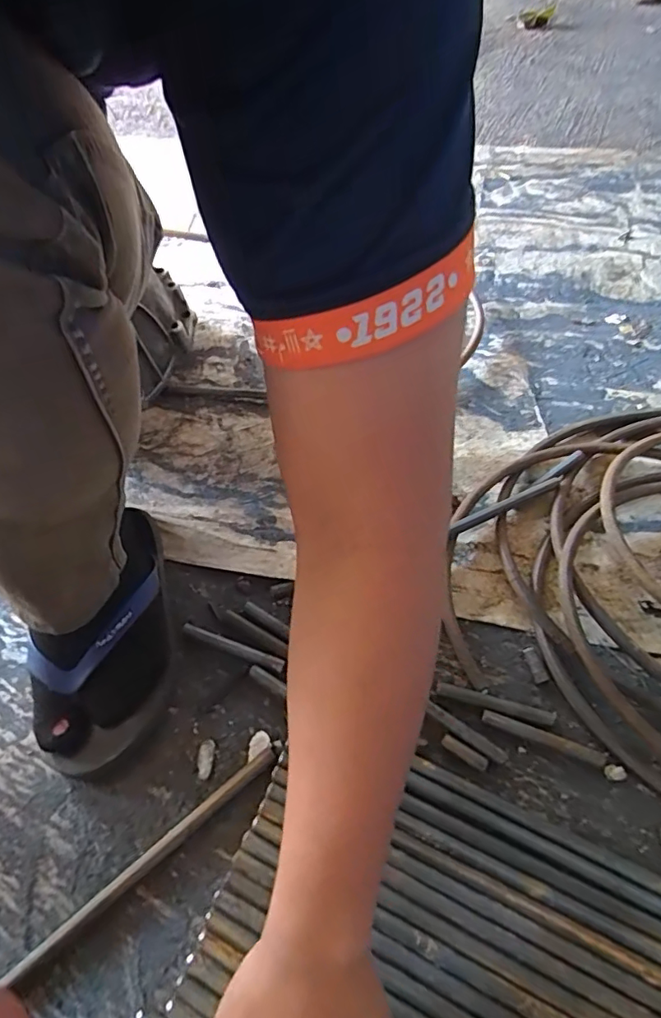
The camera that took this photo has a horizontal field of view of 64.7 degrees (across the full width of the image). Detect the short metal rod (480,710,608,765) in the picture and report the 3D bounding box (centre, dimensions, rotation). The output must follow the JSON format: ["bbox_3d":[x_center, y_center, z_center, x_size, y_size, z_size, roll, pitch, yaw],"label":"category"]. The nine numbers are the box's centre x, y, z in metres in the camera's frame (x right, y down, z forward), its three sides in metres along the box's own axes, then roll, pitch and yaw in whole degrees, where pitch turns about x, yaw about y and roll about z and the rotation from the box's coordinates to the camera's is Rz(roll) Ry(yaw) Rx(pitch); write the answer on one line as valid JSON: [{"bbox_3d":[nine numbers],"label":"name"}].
[{"bbox_3d":[0.162,0.175,0.402,0.088,0.007,0.009,16,56,17],"label":"short metal rod"}]

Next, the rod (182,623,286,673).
[{"bbox_3d":[-0.086,0.121,0.461,0.099,0.006,0.010,18,56,18],"label":"rod"}]

